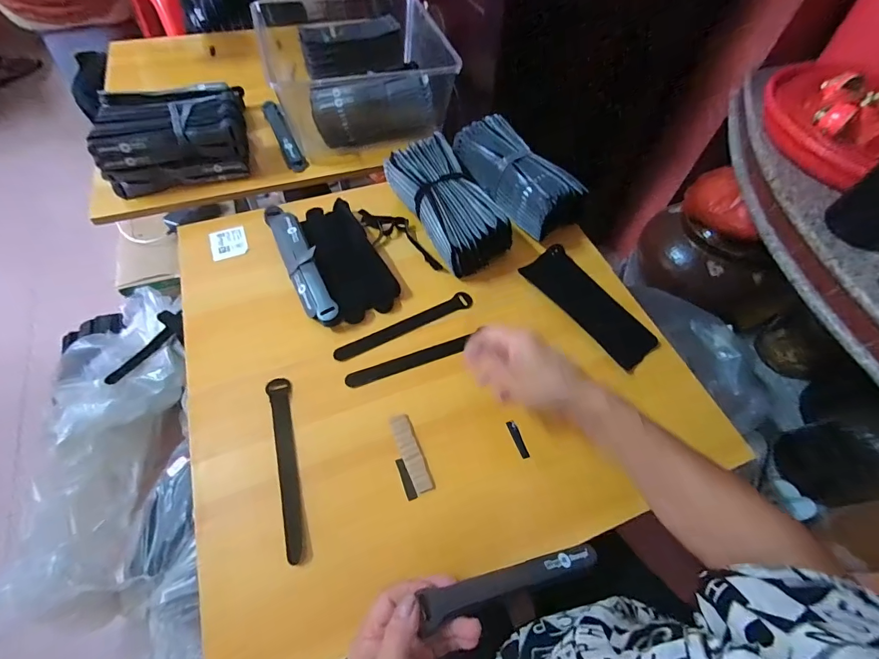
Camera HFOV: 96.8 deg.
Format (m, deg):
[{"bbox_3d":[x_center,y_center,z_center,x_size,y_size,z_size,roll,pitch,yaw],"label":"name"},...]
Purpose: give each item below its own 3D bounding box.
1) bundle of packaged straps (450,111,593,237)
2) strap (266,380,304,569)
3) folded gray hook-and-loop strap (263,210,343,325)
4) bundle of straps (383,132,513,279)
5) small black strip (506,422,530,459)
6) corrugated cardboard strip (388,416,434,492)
[{"bbox_3d":[0.121,-0.239,0.608,0.095,0.064,0.220,-35,67,-21],"label":"bundle of packaged straps"},{"bbox_3d":[-0.167,0.143,0.423,0.025,0.004,0.195,-11,60,-10],"label":"strap"},{"bbox_3d":[-0.191,-0.092,0.541,0.041,0.038,0.208,-24,63,-17],"label":"folded gray hook-and-loop strap"},{"bbox_3d":[0.019,-0.184,0.571,0.116,0.072,0.212,-26,64,-18],"label":"bundle of straps"},{"bbox_3d":[0.092,0.128,0.453,0.010,0.004,0.044,-28,70,10],"label":"small black strip"},{"bbox_3d":[-0.033,0.138,0.437,0.022,0.011,0.087,-17,62,-13],"label":"corrugated cardboard strip"}]

